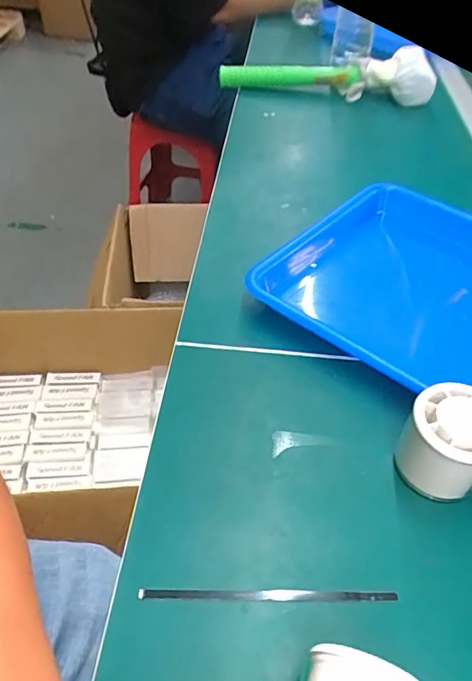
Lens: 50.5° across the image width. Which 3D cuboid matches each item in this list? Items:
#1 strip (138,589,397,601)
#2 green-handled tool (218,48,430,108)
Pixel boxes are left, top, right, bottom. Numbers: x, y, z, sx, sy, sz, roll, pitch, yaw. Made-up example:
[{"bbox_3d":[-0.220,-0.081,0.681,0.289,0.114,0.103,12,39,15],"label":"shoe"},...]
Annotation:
[{"bbox_3d":[0.019,0.148,0.291,0.147,0.004,0.006,1,54,-1],"label":"strip"},{"bbox_3d":[0.131,-0.405,0.765,0.328,0.061,0.090,4,47,2],"label":"green-handled tool"}]

